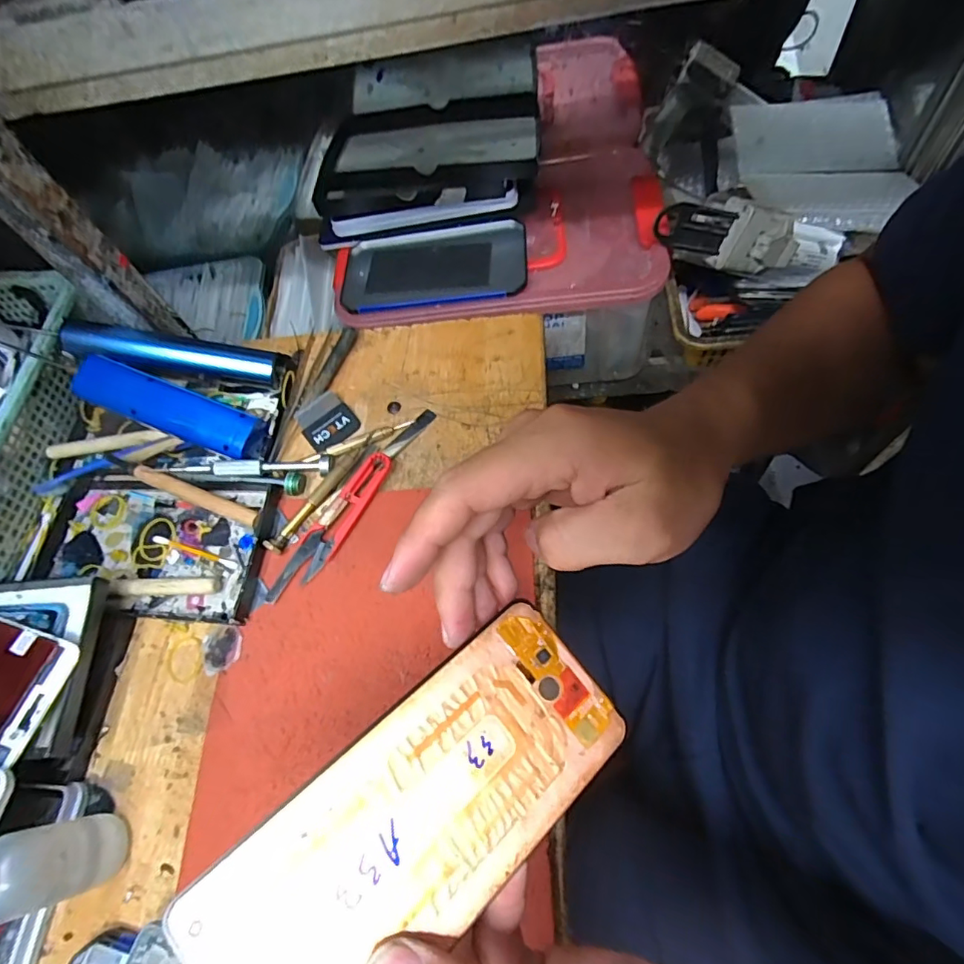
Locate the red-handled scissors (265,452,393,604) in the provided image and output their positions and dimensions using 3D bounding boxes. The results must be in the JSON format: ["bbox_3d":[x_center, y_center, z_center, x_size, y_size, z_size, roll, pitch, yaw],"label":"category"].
[{"bbox_3d":[-0.101,0.029,0.358,0.024,0.012,0.119,25,71,19],"label":"red-handled scissors"}]

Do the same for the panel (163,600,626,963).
[{"bbox_3d":[-0.017,0.113,0.184,0.152,0.004,0.067,-34,78,-28],"label":"panel"}]

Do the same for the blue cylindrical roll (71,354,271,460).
[{"bbox_3d":[-0.229,-0.052,0.391,0.135,0.033,0.036,22,64,-6],"label":"blue cylindrical roll"}]

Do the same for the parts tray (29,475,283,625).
[{"bbox_3d":[-0.238,0.041,0.376,0.178,0.022,0.098,3,65,11],"label":"parts tray"}]

